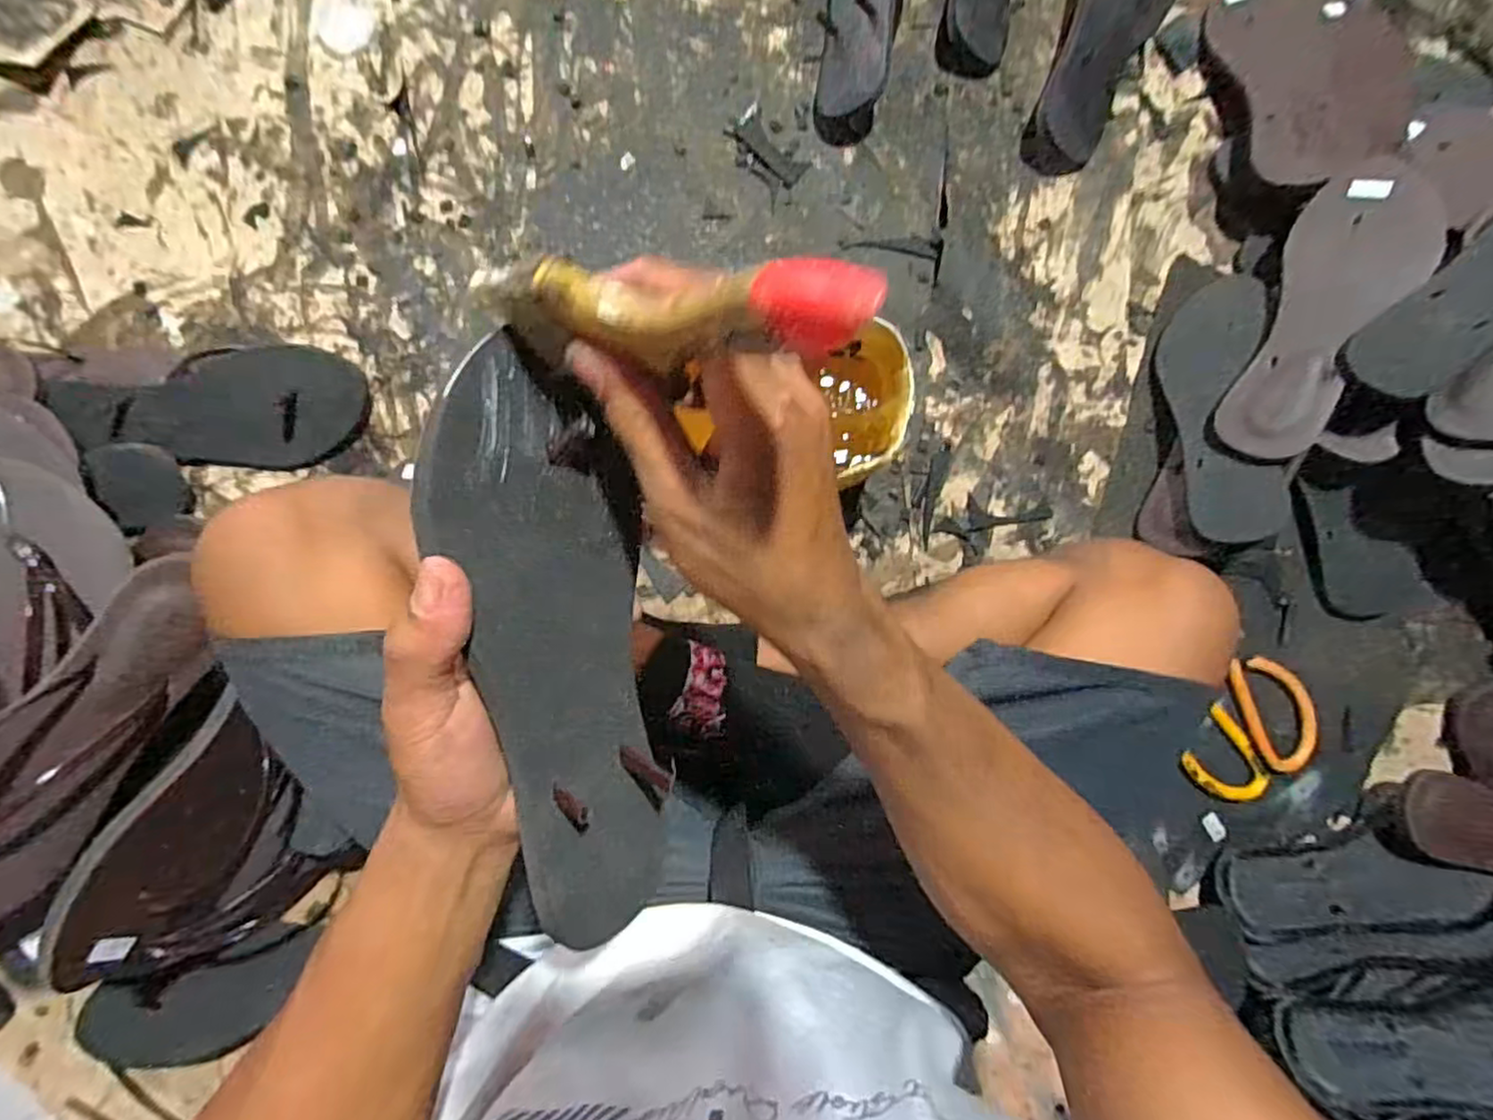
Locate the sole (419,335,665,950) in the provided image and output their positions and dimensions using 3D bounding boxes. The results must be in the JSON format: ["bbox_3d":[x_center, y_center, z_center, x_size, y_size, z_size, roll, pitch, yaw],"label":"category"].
[{"bbox_3d":[-0.069,0.035,0.276,0.087,0.006,0.234,-26,108,-44],"label":"sole"}]

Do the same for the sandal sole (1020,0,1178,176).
[{"bbox_3d":[0.318,-0.463,0.610,0.085,0.047,0.232,26,86,-1],"label":"sandal sole"}]

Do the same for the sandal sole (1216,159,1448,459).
[{"bbox_3d":[0.454,-0.192,0.529,0.089,0.012,0.235,22,92,29],"label":"sandal sole"}]

